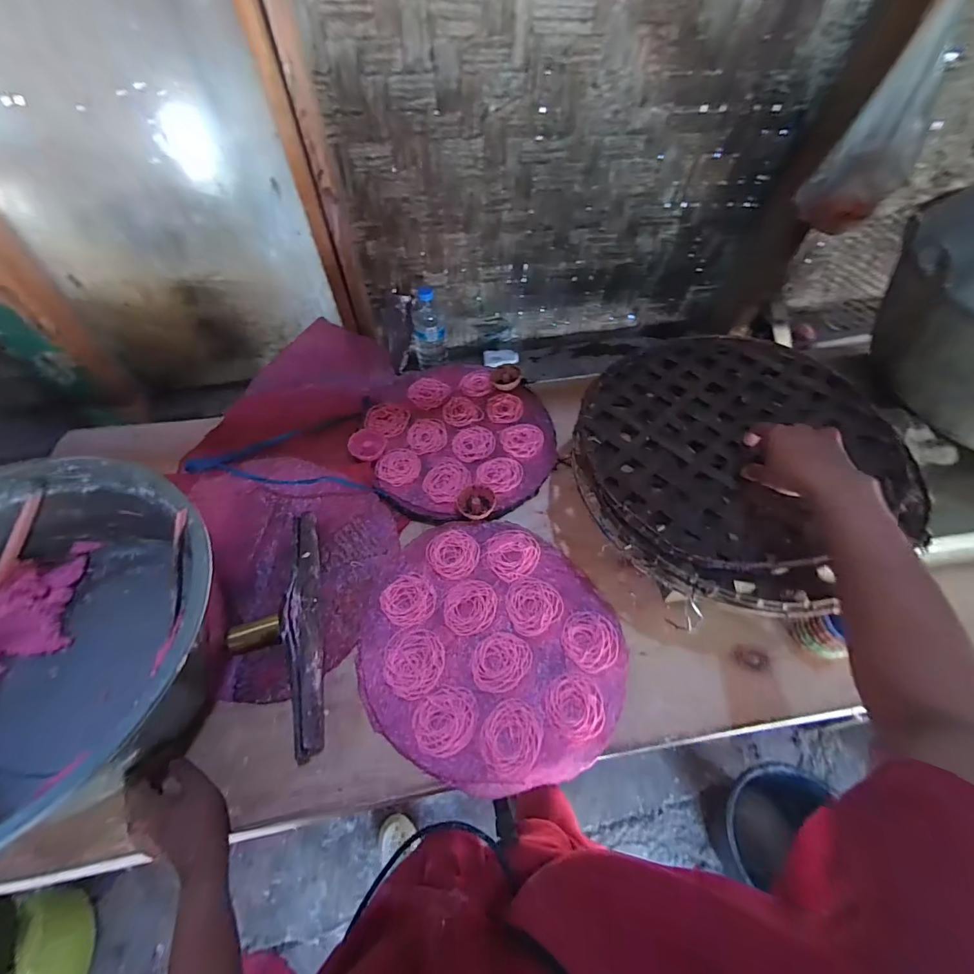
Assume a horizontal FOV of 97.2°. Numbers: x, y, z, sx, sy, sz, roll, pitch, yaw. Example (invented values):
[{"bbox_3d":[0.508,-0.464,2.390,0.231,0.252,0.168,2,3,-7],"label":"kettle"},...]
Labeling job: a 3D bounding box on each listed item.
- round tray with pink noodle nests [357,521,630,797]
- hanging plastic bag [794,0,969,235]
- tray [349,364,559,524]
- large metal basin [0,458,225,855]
[{"bbox_3d":[0.008,0.207,0.582,0.349,0.018,0.320,-1,56,1],"label":"round tray with pink noodle nests"},{"bbox_3d":[0.609,-0.545,0.654,0.138,0.272,0.090,-28,60,-17],"label":"hanging plastic bag"},{"bbox_3d":[-0.053,-0.103,0.767,0.339,0.024,0.357,-1,56,1],"label":"tray"},{"bbox_3d":[-0.517,0.183,0.499,0.384,0.199,0.392,-1,56,1],"label":"large metal basin"}]

